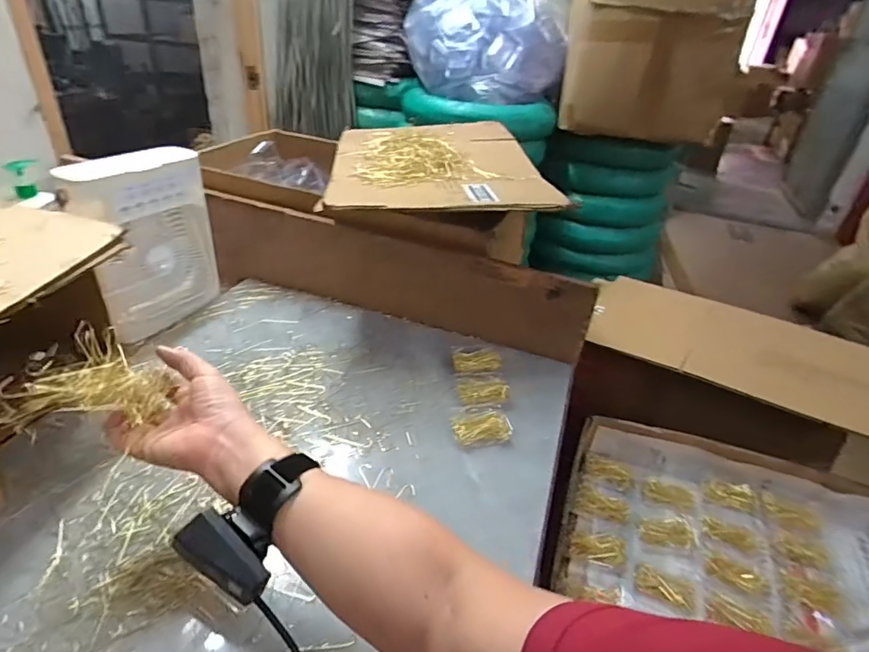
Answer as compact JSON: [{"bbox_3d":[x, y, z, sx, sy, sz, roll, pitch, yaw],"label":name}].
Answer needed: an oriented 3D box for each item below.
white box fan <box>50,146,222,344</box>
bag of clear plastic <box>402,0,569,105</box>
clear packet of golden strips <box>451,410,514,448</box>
[{"bbox_3d":[-0.436,-0.121,0.776,0.079,0.257,0.193,19,36,19],"label":"white box fan"},{"bbox_3d":[0.161,-0.856,1.480,0.480,0.331,0.422,5,33,-2],"label":"bag of clear plastic"},{"bbox_3d":[0.062,0.130,0.655,0.080,0.012,0.051,-7,35,-19],"label":"clear packet of golden strips"}]

